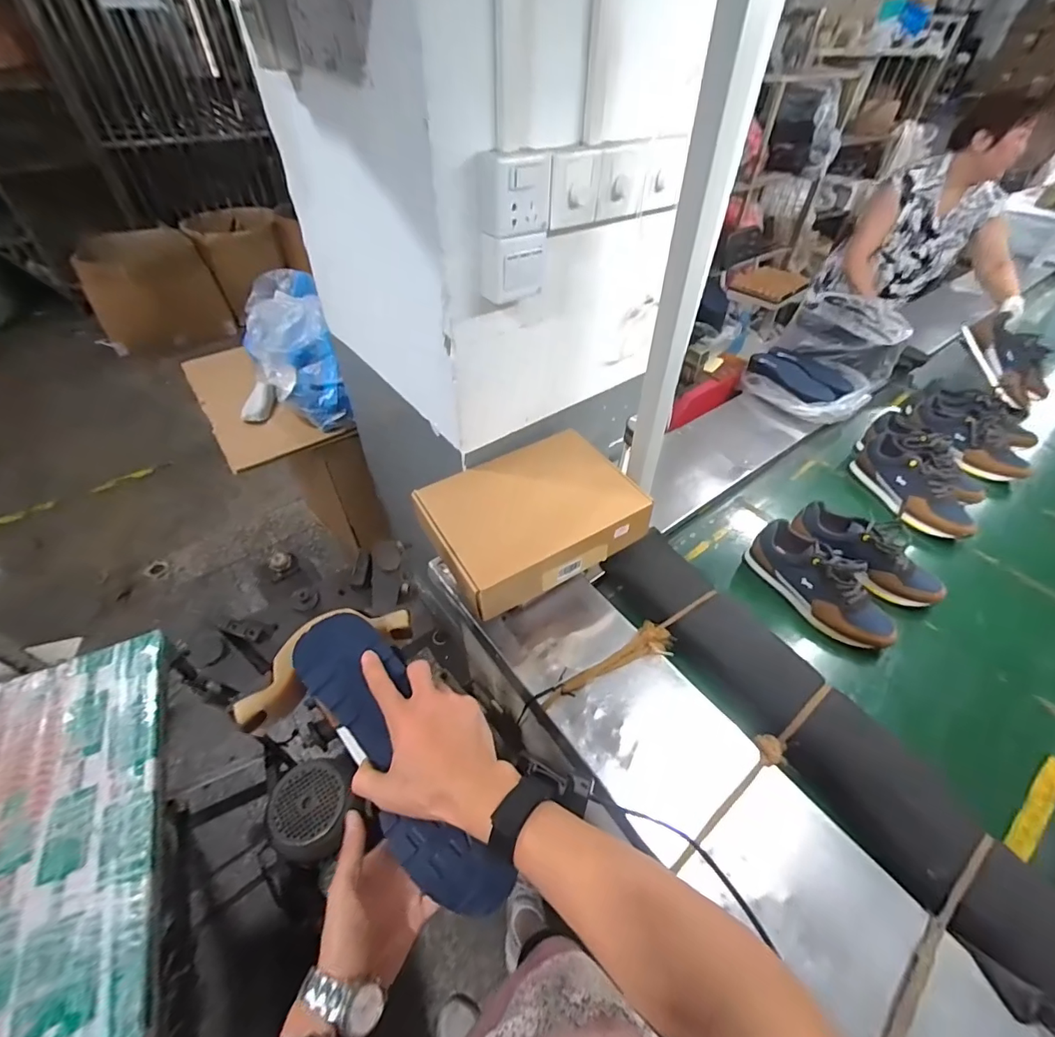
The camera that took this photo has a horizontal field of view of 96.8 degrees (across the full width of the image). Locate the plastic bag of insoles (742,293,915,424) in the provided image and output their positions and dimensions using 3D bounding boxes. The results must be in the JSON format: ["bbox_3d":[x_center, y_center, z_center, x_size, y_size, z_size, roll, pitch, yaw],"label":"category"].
[{"bbox_3d":[0.928,-0.506,1.467,0.480,0.204,0.352,-34,57,-29],"label":"plastic bag of insoles"}]

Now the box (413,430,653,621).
[{"bbox_3d":[0.004,-0.013,0.859,0.368,0.099,0.261,-24,52,-22],"label":"box"}]

